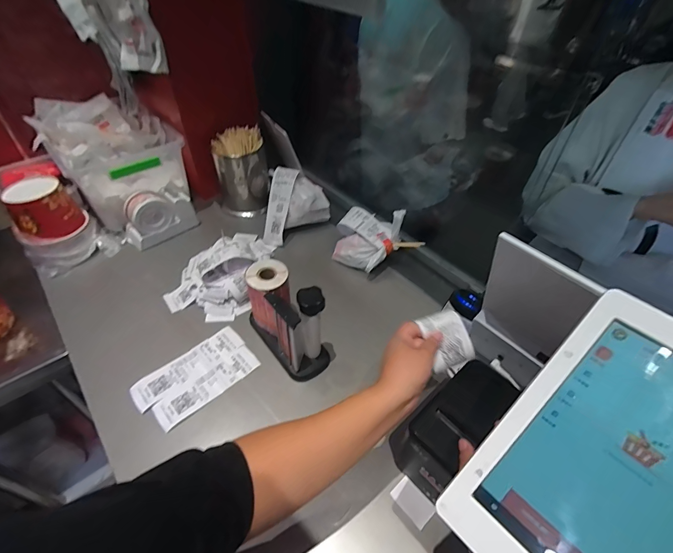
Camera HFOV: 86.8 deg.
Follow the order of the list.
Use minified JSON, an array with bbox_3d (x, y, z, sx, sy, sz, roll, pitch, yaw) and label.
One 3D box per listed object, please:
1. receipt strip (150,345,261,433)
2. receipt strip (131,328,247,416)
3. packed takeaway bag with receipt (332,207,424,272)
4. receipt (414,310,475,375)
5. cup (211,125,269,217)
[{"bbox_3d":[-0.216,0.181,0.596,0.174,0.006,0.056,-34,56,-29],"label":"receipt strip"},{"bbox_3d":[-0.255,0.157,0.620,0.061,0.007,0.189,37,54,25],"label":"receipt strip"},{"bbox_3d":[0.081,-0.076,0.770,0.195,0.113,0.104,23,50,19],"label":"packed takeaway bag with receipt"},{"bbox_3d":[0.142,0.081,0.460,0.054,0.041,0.063,-16,49,-16],"label":"receipt"},{"bbox_3d":[-0.243,-0.262,0.915,0.128,0.191,0.100,-13,48,-13],"label":"cup"}]

